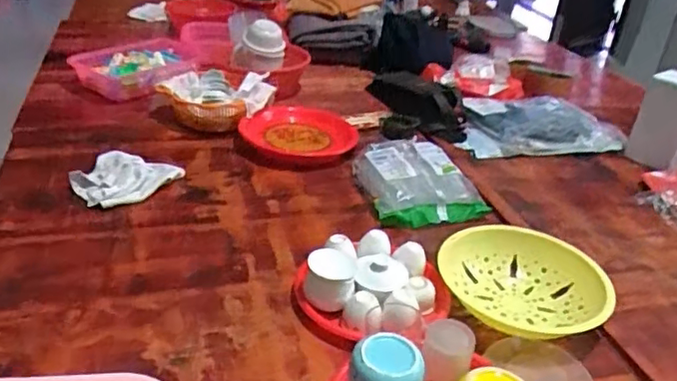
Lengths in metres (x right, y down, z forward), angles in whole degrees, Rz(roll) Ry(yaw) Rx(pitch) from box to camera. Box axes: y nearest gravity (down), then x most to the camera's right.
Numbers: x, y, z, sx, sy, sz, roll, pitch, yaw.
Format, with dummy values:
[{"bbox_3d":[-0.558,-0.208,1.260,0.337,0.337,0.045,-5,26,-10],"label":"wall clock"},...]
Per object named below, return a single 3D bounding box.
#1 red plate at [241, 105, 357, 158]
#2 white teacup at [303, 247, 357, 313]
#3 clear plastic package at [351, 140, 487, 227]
[{"bbox_3d":[-0.088,-0.139,1.358,0.258,0.040,0.222,2,29,-3],"label":"red plate"},{"bbox_3d":[-0.013,0.132,0.865,0.071,0.069,0.065,3,29,-1],"label":"white teacup"},{"bbox_3d":[0.151,-0.021,1.178,0.202,0.064,0.225,-6,31,-16],"label":"clear plastic package"}]

